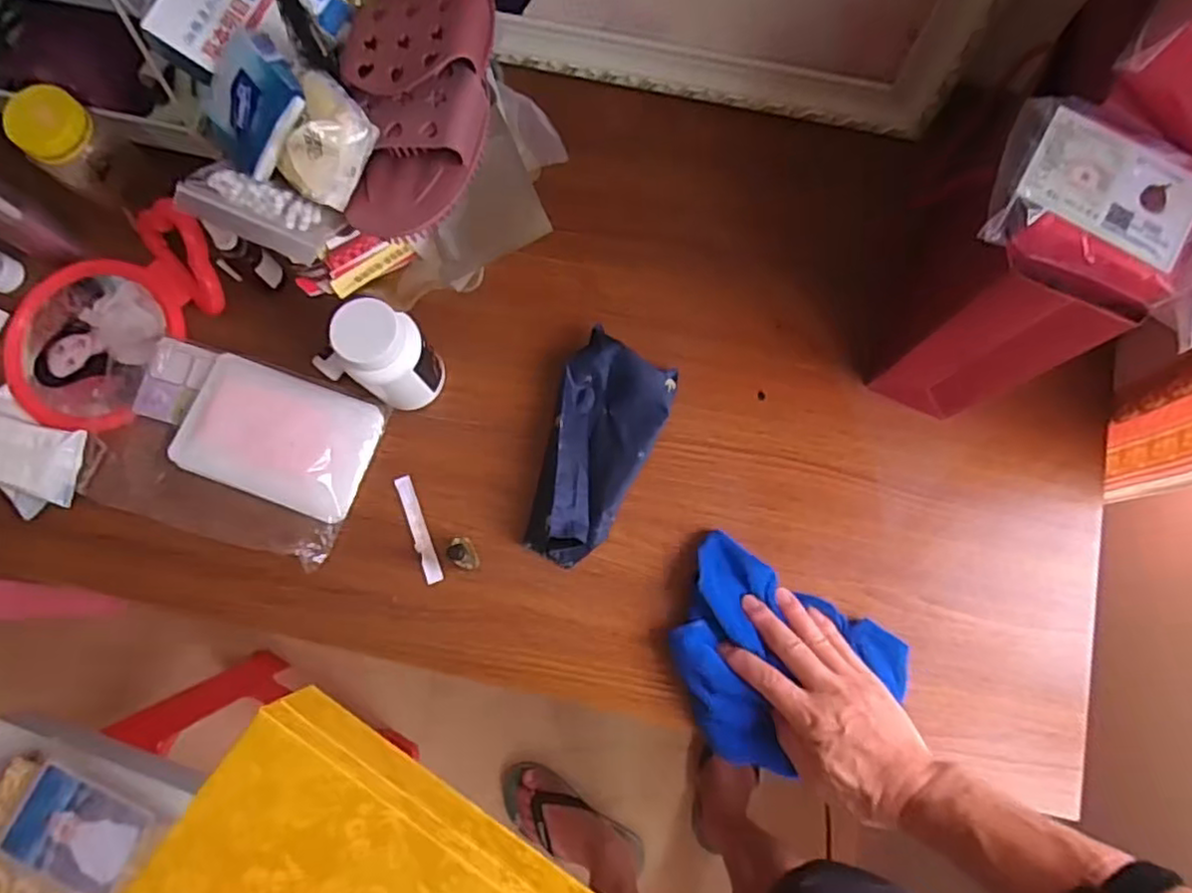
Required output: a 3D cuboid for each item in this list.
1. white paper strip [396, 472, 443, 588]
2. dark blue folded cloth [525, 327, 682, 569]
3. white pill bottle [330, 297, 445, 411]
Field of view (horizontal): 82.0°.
[{"bbox_3d":[-0.144,0.067,0.556,0.013,0.004,0.090,-19,79,-14],"label":"white paper strip"},{"bbox_3d":[-0.005,0.002,0.540,0.085,0.036,0.175,26,81,7],"label":"dark blue folded cloth"},{"bbox_3d":[-0.157,-0.068,0.522,0.057,0.100,0.059,0,79,2],"label":"white pill bottle"}]

